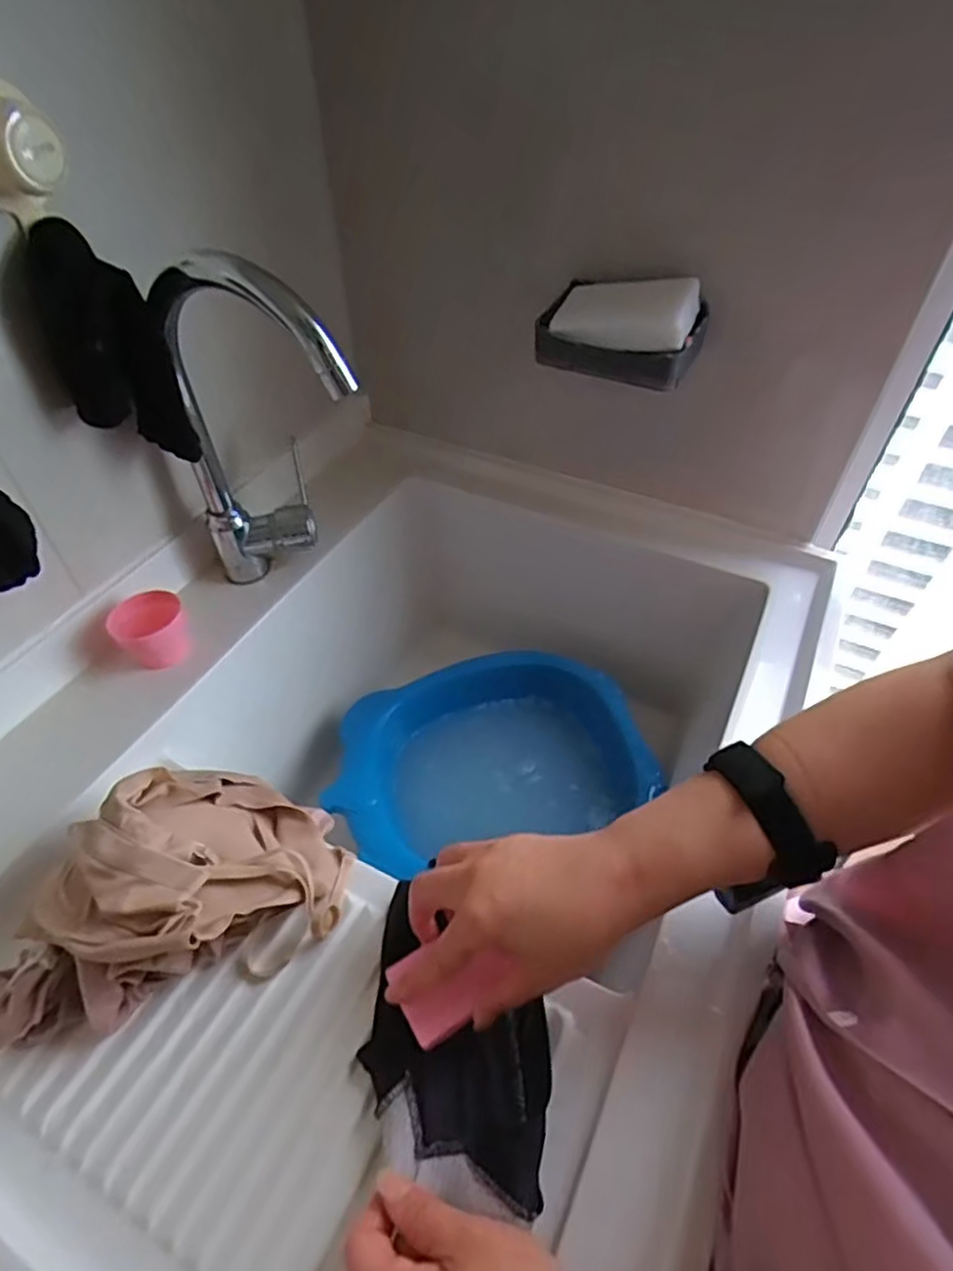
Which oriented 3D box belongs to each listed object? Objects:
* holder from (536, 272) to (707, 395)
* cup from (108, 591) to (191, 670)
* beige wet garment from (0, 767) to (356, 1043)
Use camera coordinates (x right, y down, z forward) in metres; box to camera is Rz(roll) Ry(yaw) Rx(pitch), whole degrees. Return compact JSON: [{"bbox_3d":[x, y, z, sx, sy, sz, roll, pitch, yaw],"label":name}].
[{"bbox_3d":[0.127,-0.270,0.569,0.130,0.066,0.085,20,50,17],"label":"holder"},{"bbox_3d":[-0.280,-0.003,0.570,0.057,0.052,0.046,-30,54,-25],"label":"cup"},{"bbox_3d":[-0.202,0.157,0.419,0.218,0.086,0.124,-15,49,-14],"label":"beige wet garment"}]

